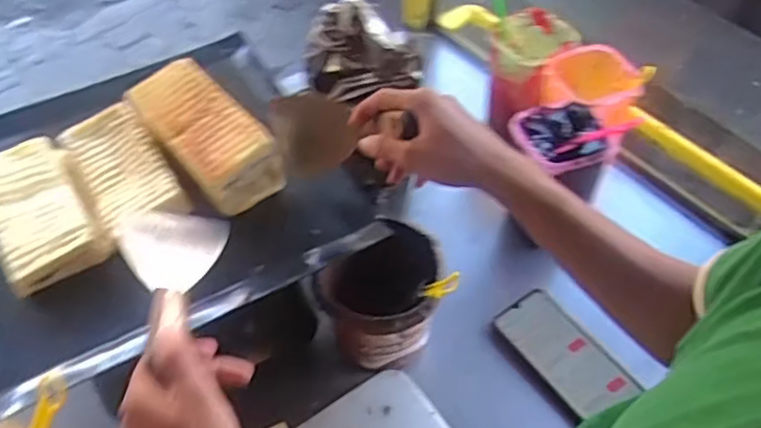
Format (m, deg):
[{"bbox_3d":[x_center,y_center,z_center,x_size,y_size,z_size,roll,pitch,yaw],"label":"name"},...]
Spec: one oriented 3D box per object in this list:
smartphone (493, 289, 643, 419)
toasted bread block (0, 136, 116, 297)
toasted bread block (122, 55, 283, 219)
[{"bbox_3d":[0.197,0.148,0.715,0.074,0.006,0.150,-30,57,-21],"label":"smartphone"},{"bbox_3d":[-0.346,-0.007,0.669,0.092,0.040,0.177,-30,56,-18],"label":"toasted bread block"},{"bbox_3d":[-0.185,-0.086,0.695,0.081,0.068,0.186,-35,58,-22],"label":"toasted bread block"}]

